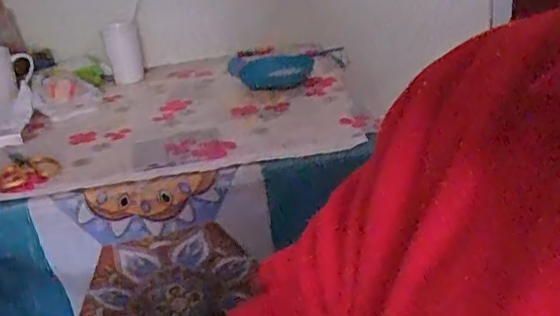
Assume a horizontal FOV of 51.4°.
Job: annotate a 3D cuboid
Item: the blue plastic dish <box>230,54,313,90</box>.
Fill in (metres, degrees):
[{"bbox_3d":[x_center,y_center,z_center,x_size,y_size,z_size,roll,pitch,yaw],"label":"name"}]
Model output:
[{"bbox_3d":[-0.019,-0.176,1.183,0.175,0.033,0.197,-6,25,1],"label":"blue plastic dish"}]

